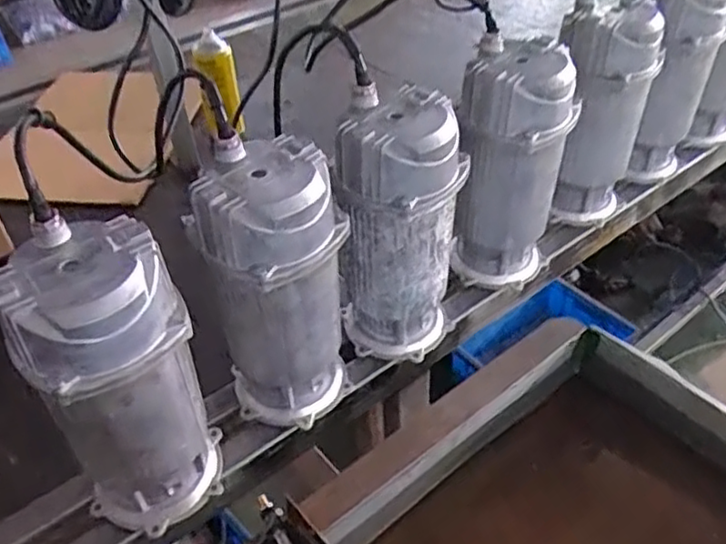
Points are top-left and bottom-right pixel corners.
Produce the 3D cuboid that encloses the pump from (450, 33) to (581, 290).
[{"bbox_3d":[0.179,-0.117,0.824,0.120,0.293,0.113,18,45,23],"label":"pump"}]

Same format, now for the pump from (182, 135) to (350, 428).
[{"bbox_3d":[-0.086,0.024,0.676,0.126,0.292,0.116,-2,41,2],"label":"pump"}]

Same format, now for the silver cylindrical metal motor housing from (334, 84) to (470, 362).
[{"bbox_3d":[0.041,-0.037,0.740,0.122,0.290,0.107,13,44,18],"label":"silver cylindrical metal motor housing"}]

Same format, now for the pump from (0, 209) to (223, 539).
[{"bbox_3d":[-0.205,0.107,0.590,0.131,0.293,0.108,-21,44,-20],"label":"pump"}]

